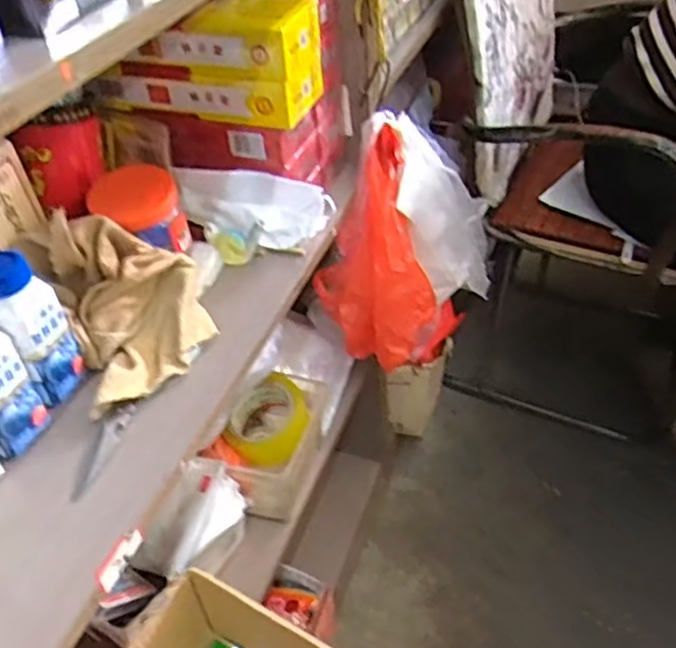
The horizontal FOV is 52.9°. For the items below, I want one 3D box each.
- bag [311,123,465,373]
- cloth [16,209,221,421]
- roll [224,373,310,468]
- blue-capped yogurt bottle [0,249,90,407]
[{"bbox_3d":[0.068,-0.072,0.914,0.148,0.326,0.166,14,45,20],"label":"bag"},{"bbox_3d":[-0.188,-0.021,0.601,0.135,0.094,0.155,-22,45,-17],"label":"cloth"},{"bbox_3d":[-0.085,0.119,0.832,0.098,0.068,0.090,-3,42,3],"label":"roll"},{"bbox_3d":[-0.261,0.007,0.574,0.050,0.148,0.055,13,45,24],"label":"blue-capped yogurt bottle"}]

